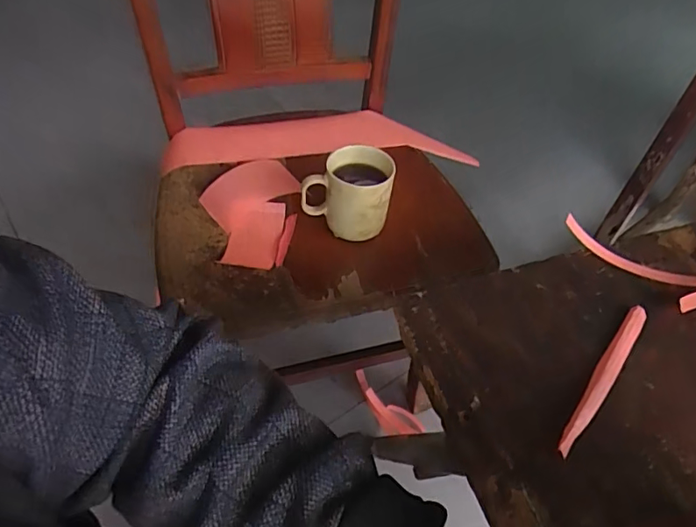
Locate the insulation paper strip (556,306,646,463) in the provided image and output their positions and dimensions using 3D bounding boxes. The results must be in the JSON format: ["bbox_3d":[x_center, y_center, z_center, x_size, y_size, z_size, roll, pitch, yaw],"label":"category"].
[{"bbox_3d":[0.189,0.081,0.385,0.014,0.009,0.146,34,55,22],"label":"insulation paper strip"}]

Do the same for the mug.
[{"bbox_3d":[-0.003,-0.089,0.676,0.112,0.090,0.085,1,50,-5],"label":"mug"}]

